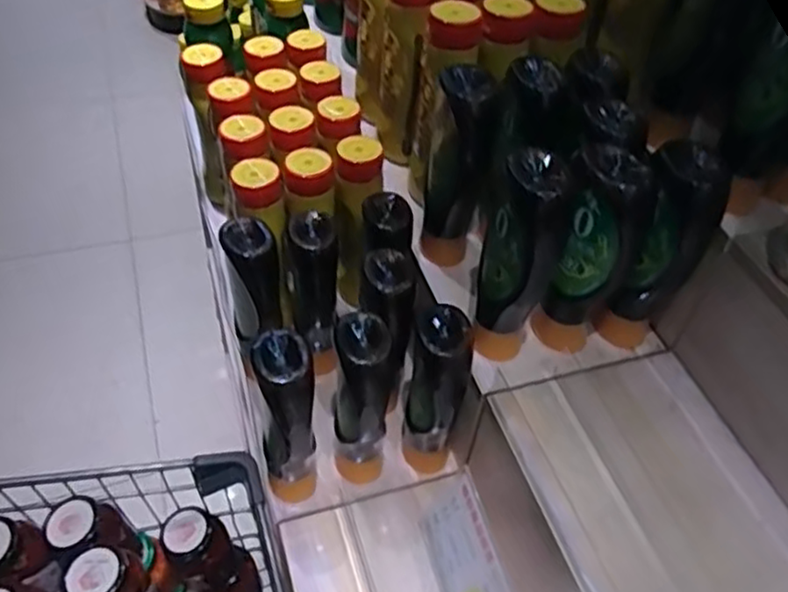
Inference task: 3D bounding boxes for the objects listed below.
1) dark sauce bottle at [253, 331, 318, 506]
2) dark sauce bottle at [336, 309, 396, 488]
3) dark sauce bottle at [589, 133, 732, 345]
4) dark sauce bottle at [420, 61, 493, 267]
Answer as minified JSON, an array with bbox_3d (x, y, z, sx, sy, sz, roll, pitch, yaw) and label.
[{"bbox_3d":[-0.100,0.122,0.660,0.047,0.222,0.074,-4,48,-9],"label":"dark sauce bottle"},{"bbox_3d":[-0.031,0.109,0.678,0.049,0.218,0.058,3,47,-3],"label":"dark sauce bottle"},{"bbox_3d":[0.231,-0.038,0.625,0.063,0.215,0.058,3,47,-3],"label":"dark sauce bottle"},{"bbox_3d":[0.060,-0.118,0.691,0.048,0.221,0.051,9,47,3],"label":"dark sauce bottle"}]

